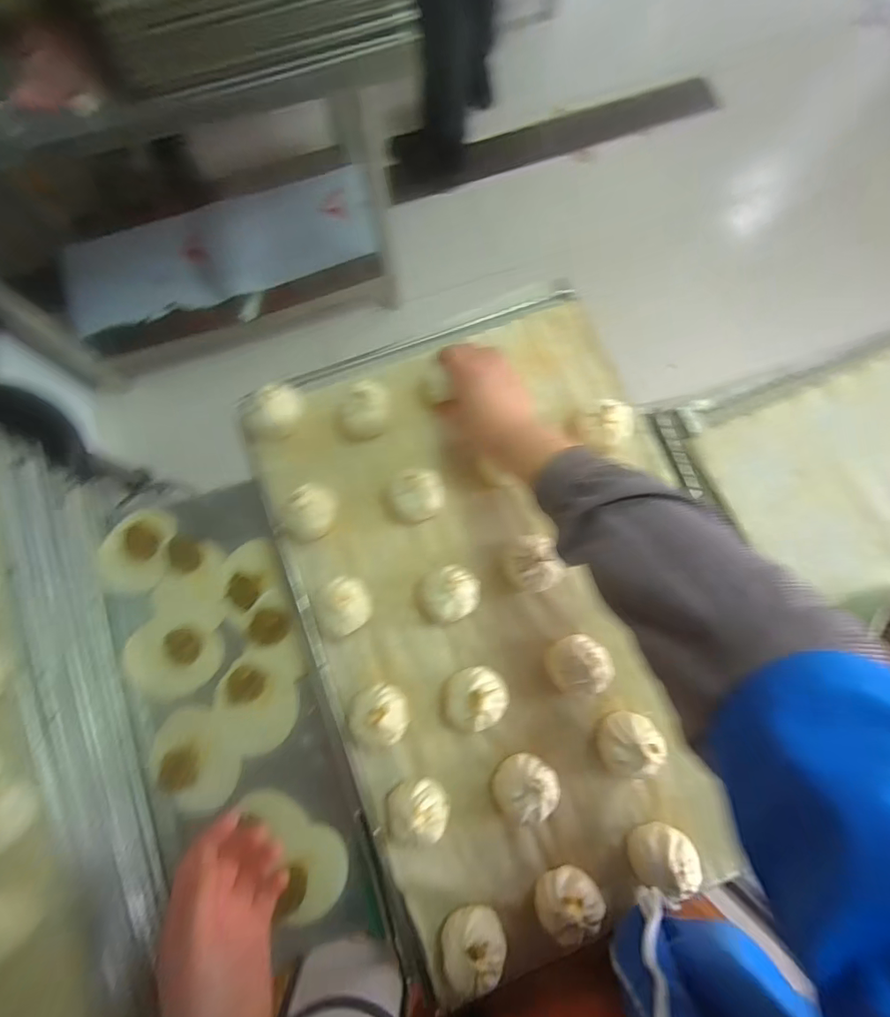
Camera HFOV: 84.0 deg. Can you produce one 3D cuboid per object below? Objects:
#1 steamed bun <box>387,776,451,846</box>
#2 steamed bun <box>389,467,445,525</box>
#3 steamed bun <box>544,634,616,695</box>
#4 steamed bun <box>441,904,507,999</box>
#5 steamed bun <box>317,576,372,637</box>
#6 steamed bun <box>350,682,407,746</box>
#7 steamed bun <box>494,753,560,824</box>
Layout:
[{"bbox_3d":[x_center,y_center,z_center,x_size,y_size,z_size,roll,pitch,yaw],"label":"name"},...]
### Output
[{"bbox_3d":[-0.023,0.262,0.422,0.055,0.037,0.050,-1,77,-1],"label":"steamed bun"},{"bbox_3d":[-0.030,-0.013,0.488,0.056,0.039,0.050,-3,78,-2],"label":"steamed bun"},{"bbox_3d":[0.121,0.141,0.447,0.048,0.038,0.050,0,77,-1],"label":"steamed bun"},{"bbox_3d":[0.024,0.357,0.399,0.051,0.040,0.046,-9,78,-3],"label":"steamed bun"},{"bbox_3d":[-0.096,0.091,0.459,0.052,0.041,0.055,26,78,4],"label":"steamed bun"},{"bbox_3d":[-0.059,0.182,0.439,0.051,0.043,0.047,0,77,-1],"label":"steamed bun"},{"bbox_3d":[0.069,0.240,0.427,0.055,0.033,0.046,-28,80,-7],"label":"steamed bun"}]

